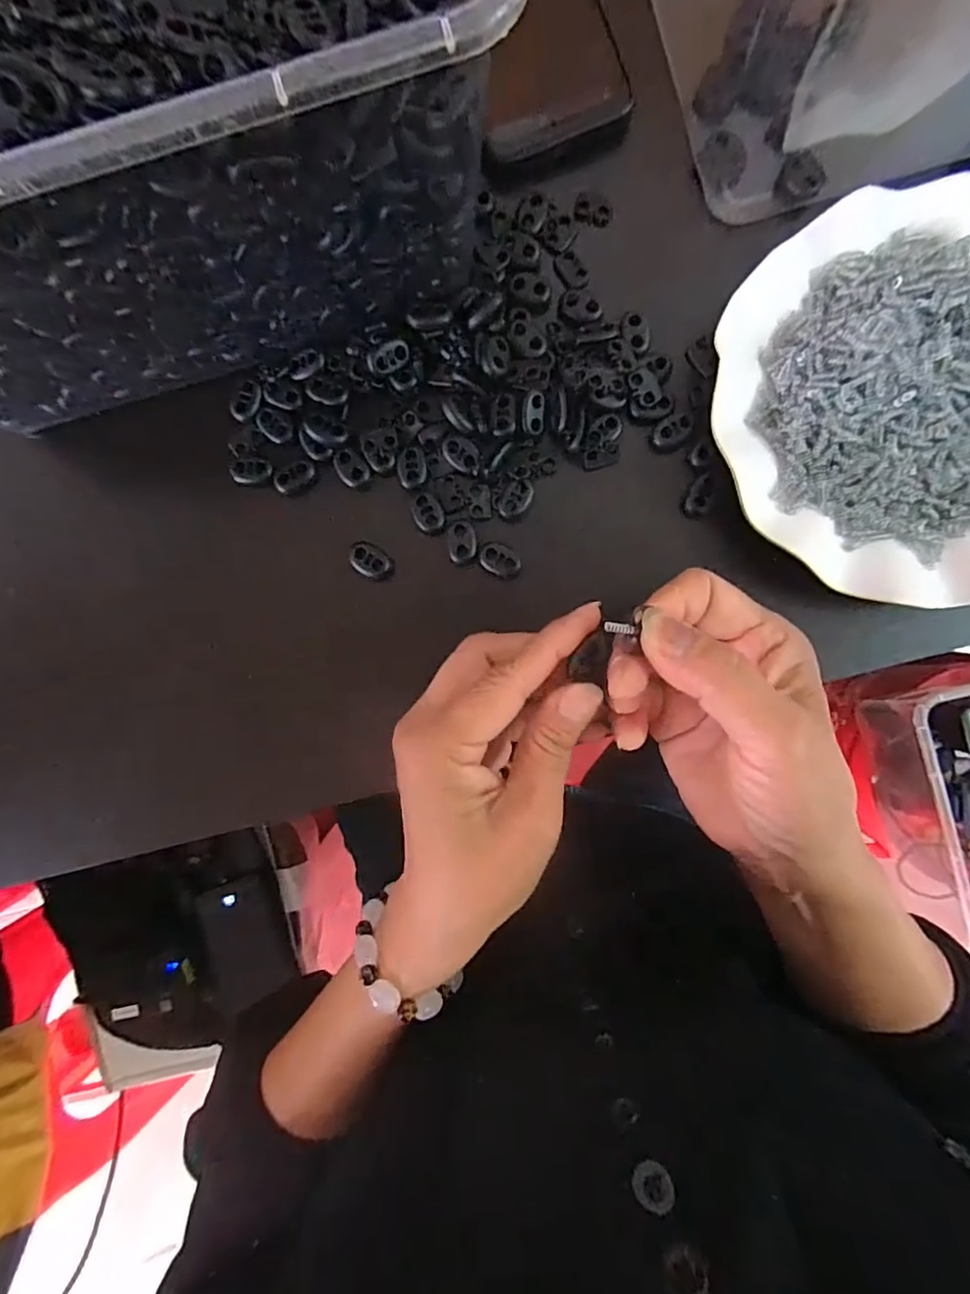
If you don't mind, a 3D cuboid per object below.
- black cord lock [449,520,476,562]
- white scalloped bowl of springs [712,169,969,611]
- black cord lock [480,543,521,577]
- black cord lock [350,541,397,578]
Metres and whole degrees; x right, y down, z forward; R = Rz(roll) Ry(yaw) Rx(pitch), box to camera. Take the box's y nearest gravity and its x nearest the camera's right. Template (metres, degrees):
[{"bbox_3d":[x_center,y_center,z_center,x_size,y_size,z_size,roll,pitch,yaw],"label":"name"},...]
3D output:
[{"bbox_3d":[-0.011,-0.052,0.280,0.014,0.004,0.020,-6,90,3],"label":"black cord lock"},{"bbox_3d":[0.198,-0.111,0.257,0.175,0.037,0.179,0,91,3],"label":"white scalloped bowl of springs"},{"bbox_3d":[0.007,-0.043,0.279,0.020,0.005,0.014,23,92,2],"label":"black cord lock"},{"bbox_3d":[-0.056,-0.043,0.281,0.023,0.004,0.015,30,92,2],"label":"black cord lock"}]

